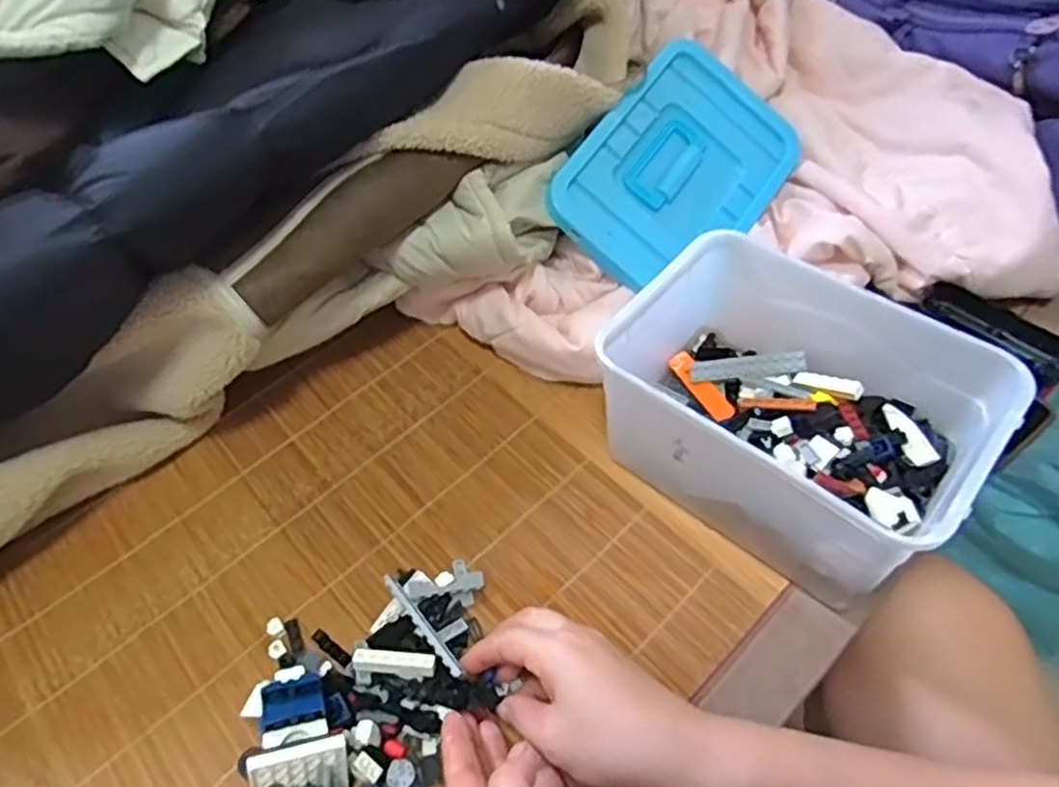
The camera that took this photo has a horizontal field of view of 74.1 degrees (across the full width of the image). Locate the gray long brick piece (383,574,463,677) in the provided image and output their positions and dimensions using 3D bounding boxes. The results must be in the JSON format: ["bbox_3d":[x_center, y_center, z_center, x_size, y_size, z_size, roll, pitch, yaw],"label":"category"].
[{"bbox_3d":[-0.064,0.139,0.423,0.008,0.013,0.076,-34,57,-21],"label":"gray long brick piece"}]

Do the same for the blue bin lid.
[{"bbox_3d":[0.124,-0.183,0.583,0.149,0.017,0.214,39,72,-6],"label":"blue bin lid"}]

